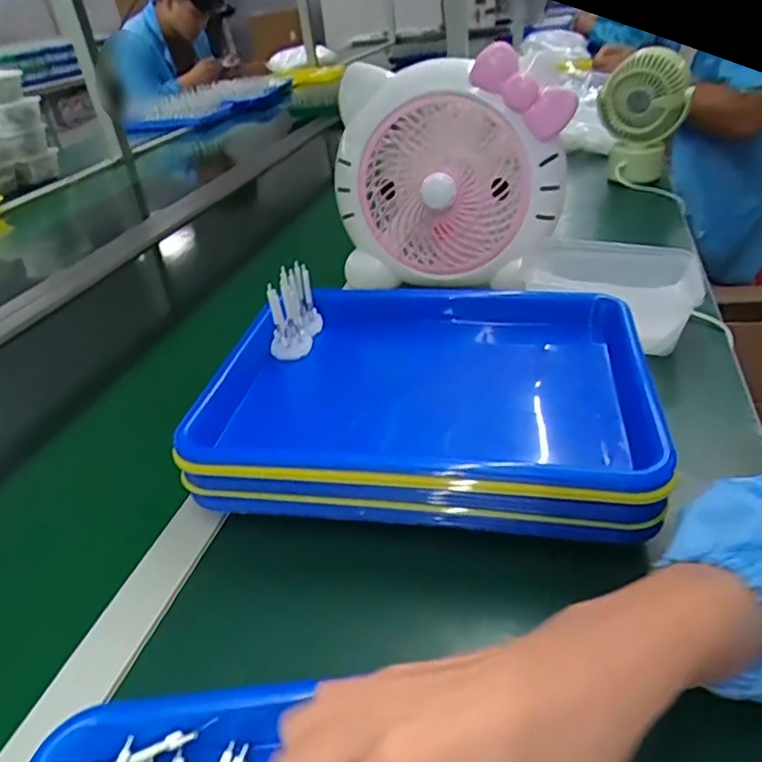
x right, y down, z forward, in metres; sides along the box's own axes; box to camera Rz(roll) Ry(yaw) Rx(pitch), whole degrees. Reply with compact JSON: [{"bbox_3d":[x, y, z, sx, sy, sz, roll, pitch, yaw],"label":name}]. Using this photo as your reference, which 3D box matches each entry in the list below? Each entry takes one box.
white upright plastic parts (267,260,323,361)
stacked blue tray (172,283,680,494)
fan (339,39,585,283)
[{"bbox_3d":[-0.077,-0.062,0.544,0.028,0.068,0.053,7,36,19],"label":"white upright plastic parts"},{"bbox_3d":[0.038,0.014,0.496,0.326,0.079,0.241,1,34,11],"label":"stacked blue tray"},{"bbox_3d":[0.066,-0.215,0.651,0.242,0.226,0.086,7,36,20],"label":"fan"}]

